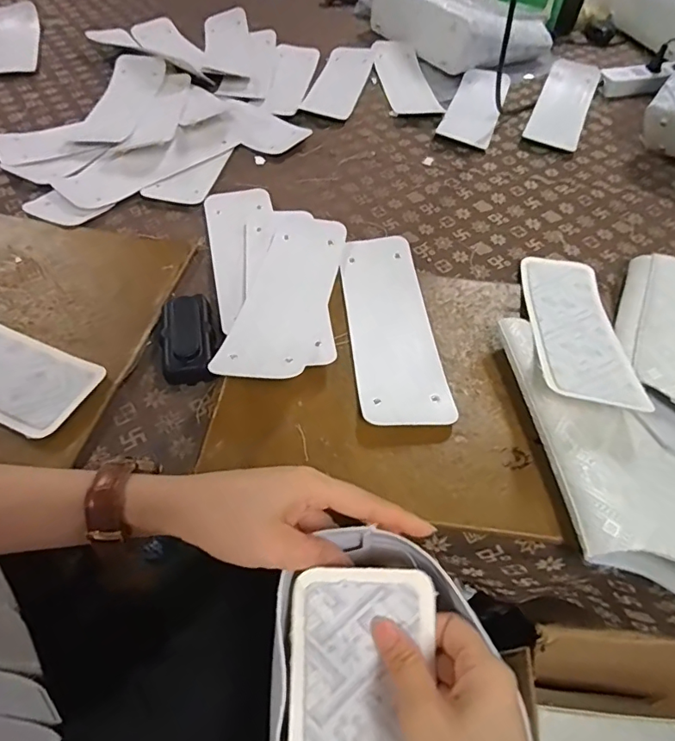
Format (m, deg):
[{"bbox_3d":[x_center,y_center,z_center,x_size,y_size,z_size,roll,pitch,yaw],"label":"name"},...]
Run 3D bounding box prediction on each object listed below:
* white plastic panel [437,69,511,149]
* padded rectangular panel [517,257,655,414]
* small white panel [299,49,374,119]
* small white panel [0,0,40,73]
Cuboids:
[{"bbox_3d":[0.239,-0.460,0.862,0.084,0.018,0.246,18,54,10],"label":"white plastic panel"},{"bbox_3d":[0.239,-0.051,0.506,0.083,0.013,0.268,13,37,6],"label":"padded rectangular panel"},{"bbox_3d":[0.006,-0.524,0.897,0.081,0.011,0.257,12,53,6],"label":"small white panel"},{"bbox_3d":[-0.599,-0.612,0.913,0.087,0.032,0.238,-12,54,-12],"label":"small white panel"}]

